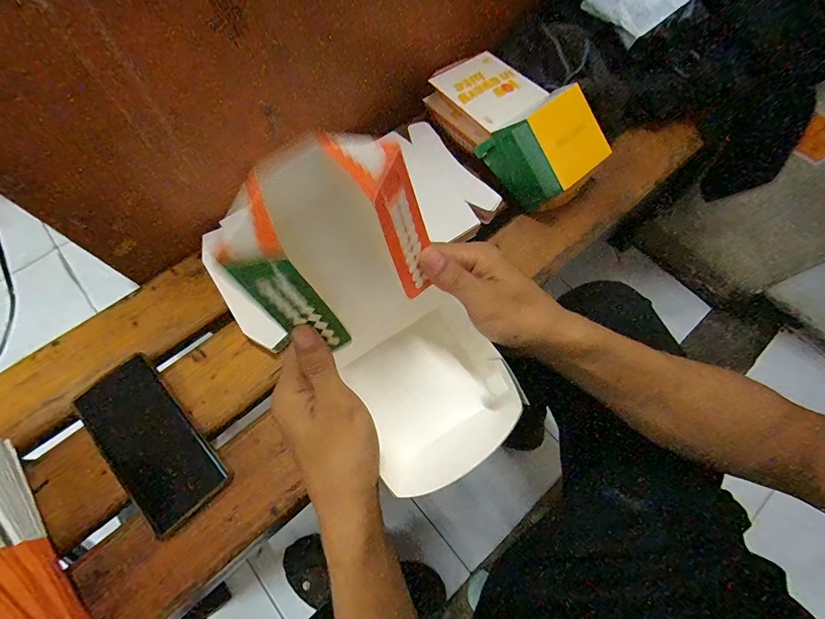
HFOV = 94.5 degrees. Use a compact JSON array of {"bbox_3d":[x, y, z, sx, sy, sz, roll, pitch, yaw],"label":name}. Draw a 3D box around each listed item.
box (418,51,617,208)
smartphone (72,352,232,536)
[{"bbox_3d":[0.126,-0.228,0.450,0.110,0.087,0.214,-40,73,-15],"label":"box"},{"bbox_3d":[-0.248,0.123,0.360,0.072,0.016,0.161,-40,74,-15],"label":"smartphone"}]

